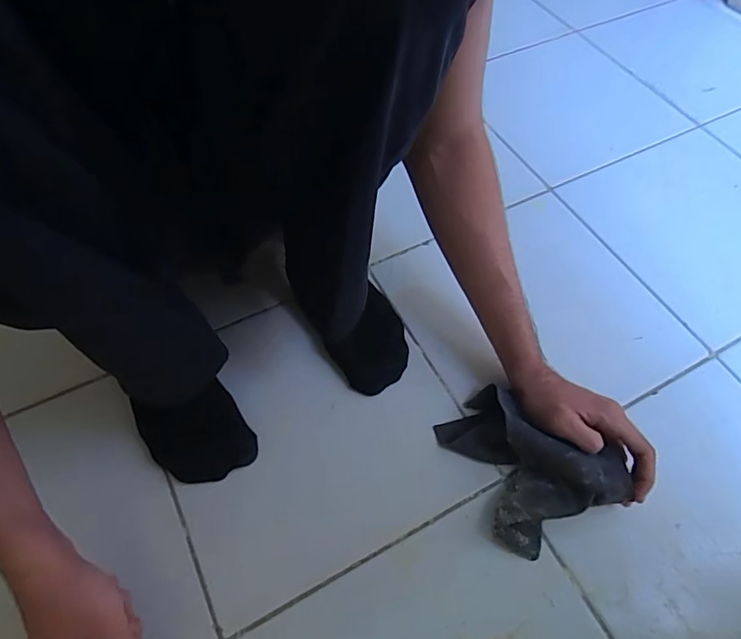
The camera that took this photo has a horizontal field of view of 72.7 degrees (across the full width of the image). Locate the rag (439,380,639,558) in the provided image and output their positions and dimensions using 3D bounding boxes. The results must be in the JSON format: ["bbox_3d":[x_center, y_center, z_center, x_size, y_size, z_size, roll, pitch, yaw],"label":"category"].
[{"bbox_3d":[0.152,0.130,0.492,0.126,0.063,0.150,-25,62,-16],"label":"rag"}]

